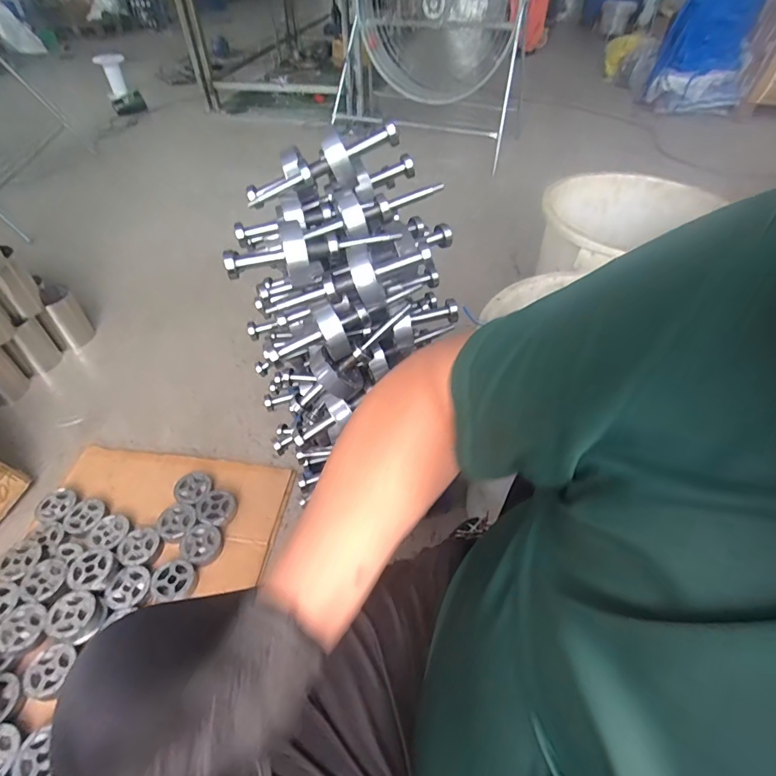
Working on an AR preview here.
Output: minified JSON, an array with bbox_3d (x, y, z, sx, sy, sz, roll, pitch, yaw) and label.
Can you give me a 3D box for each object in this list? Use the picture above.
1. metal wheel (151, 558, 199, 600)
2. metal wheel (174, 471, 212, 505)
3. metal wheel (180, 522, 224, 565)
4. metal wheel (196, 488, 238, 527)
[{"bbox_3d":[-0.406,0.366,0.840,0.083,0.018,0.075,-3,46,-4],"label":"metal wheel"},{"bbox_3d":[-0.440,0.226,0.987,0.089,0.028,0.074,22,50,19],"label":"metal wheel"},{"bbox_3d":[-0.376,0.318,0.894,0.080,0.023,0.079,0,46,0],"label":"metal wheel"},{"bbox_3d":[-0.368,0.258,0.949,0.081,0.030,0.081,0,46,0],"label":"metal wheel"}]

